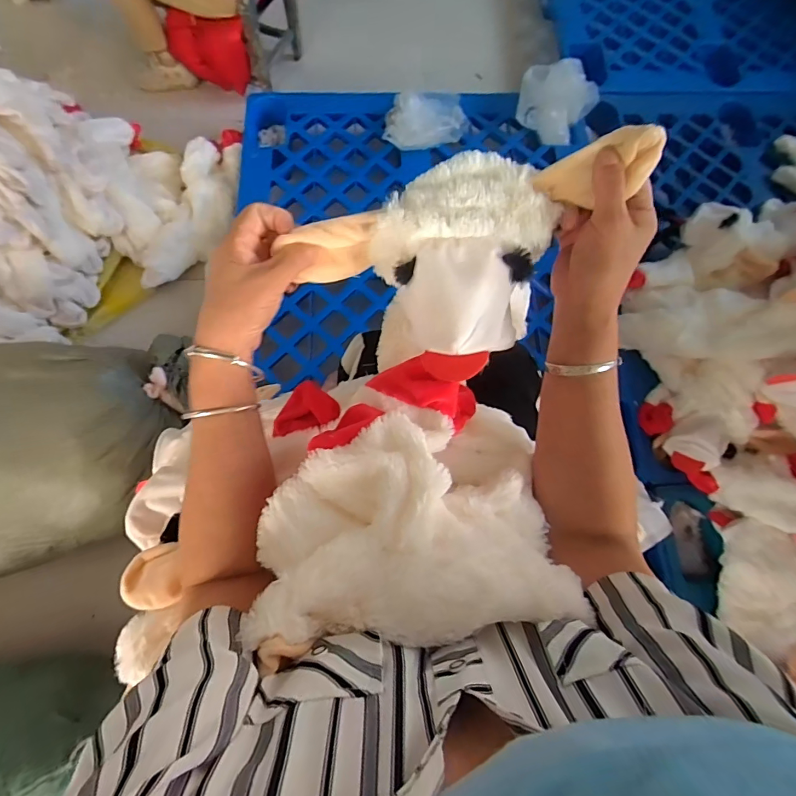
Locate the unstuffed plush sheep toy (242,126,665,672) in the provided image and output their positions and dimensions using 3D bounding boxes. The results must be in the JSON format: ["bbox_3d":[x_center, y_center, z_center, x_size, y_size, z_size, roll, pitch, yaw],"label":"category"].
[{"bbox_3d":[0.038,0.017,0.376,0.239,0.153,0.361,7,73,2],"label":"unstuffed plush sheep toy"}]

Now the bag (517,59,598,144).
[{"bbox_3d":[0.482,-0.905,1.325,0.228,0.121,0.198,19,74,5],"label":"bag"}]

